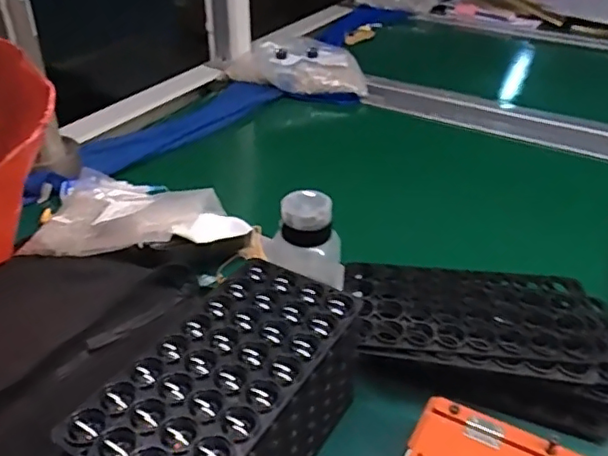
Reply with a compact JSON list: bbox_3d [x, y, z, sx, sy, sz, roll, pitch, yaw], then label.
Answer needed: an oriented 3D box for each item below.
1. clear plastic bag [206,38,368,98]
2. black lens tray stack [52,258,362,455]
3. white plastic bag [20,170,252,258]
[{"bbox_3d":[-0.022,-0.290,1.057,0.274,0.057,0.155,5,35,8],"label":"clear plastic bag"},{"bbox_3d":[-0.048,0.130,0.395,0.101,0.108,0.209,21,40,27],"label":"black lens tray stack"},{"bbox_3d":[-0.182,-0.026,0.661,0.218,0.038,0.154,-4,35,-5],"label":"white plastic bag"}]

